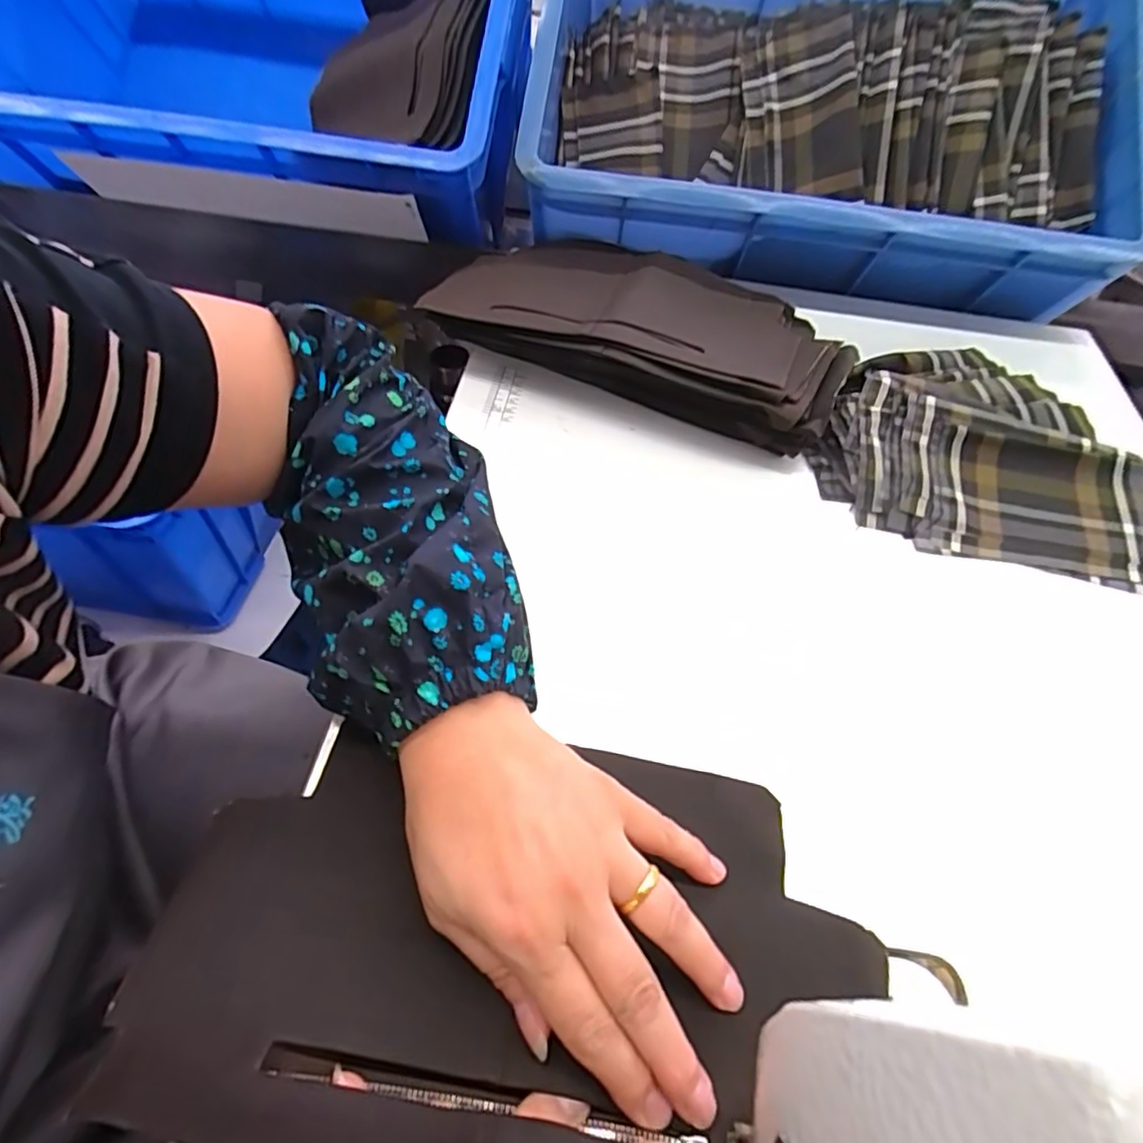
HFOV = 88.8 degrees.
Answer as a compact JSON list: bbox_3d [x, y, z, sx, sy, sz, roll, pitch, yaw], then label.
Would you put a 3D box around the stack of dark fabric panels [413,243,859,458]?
[{"bbox_3d":[0.056,-0.198,0.464,0.303,0.052,0.182,17,56,7],"label":"stack of dark fabric panels"}]

